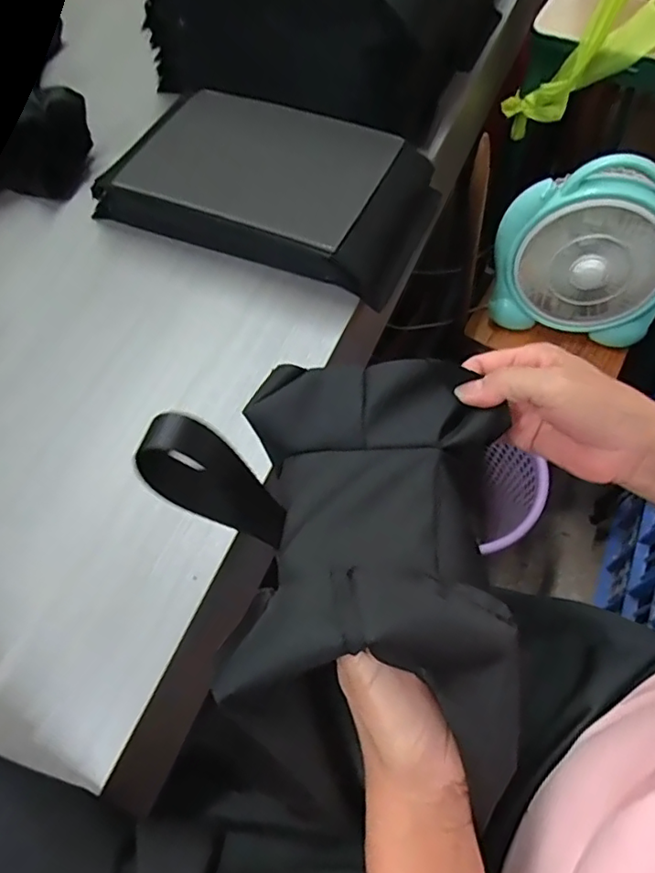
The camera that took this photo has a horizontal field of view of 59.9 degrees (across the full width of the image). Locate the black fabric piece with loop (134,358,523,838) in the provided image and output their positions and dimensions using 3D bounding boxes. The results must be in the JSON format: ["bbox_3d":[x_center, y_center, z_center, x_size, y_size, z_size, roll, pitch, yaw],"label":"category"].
[{"bbox_3d":[0.007,0.038,0.288,0.173,0.087,0.213,5,61,6],"label":"black fabric piece with loop"}]

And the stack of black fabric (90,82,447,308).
[{"bbox_3d":[-0.057,-0.234,0.534,0.288,0.079,0.153,22,64,15],"label":"stack of black fabric"}]

